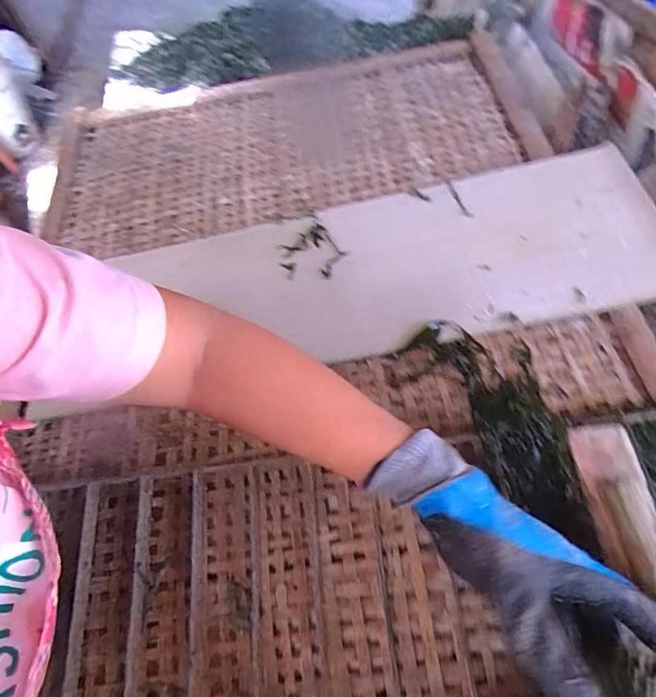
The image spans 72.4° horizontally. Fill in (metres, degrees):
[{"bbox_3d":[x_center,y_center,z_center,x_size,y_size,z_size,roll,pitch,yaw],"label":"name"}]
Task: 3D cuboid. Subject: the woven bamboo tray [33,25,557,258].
[{"bbox_3d":[-0.091,-0.347,0.747,0.791,0.047,0.428,-5,58,7],"label":"woven bamboo tray"}]

